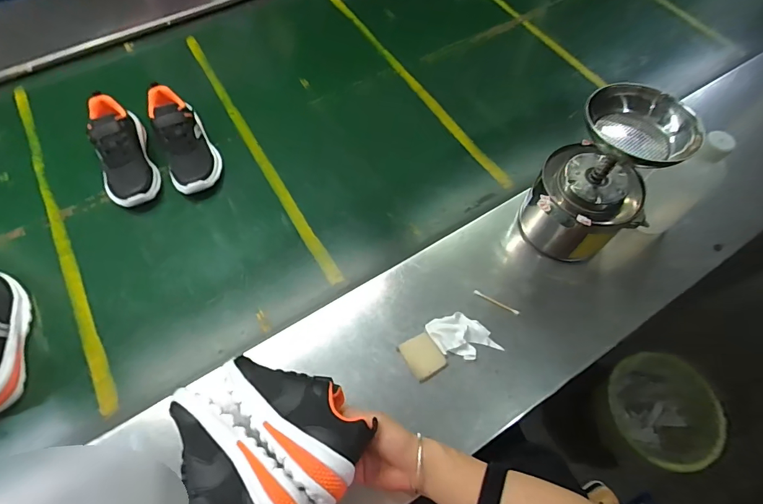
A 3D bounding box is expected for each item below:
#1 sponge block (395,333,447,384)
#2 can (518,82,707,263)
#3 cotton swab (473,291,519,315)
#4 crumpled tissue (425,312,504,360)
[{"bbox_3d":[0.058,0.142,0.573,0.049,0.010,0.056,-31,62,-16],"label":"sponge block"},{"bbox_3d":[0.287,-0.086,0.566,0.143,0.252,0.122,24,62,16],"label":"can"},{"bbox_3d":[0.170,0.073,0.615,0.070,0.008,0.007,24,62,16],"label":"cotton swab"},{"bbox_3d":[0.113,0.115,0.581,0.079,0.020,0.071,-24,60,-12],"label":"crumpled tissue"}]

